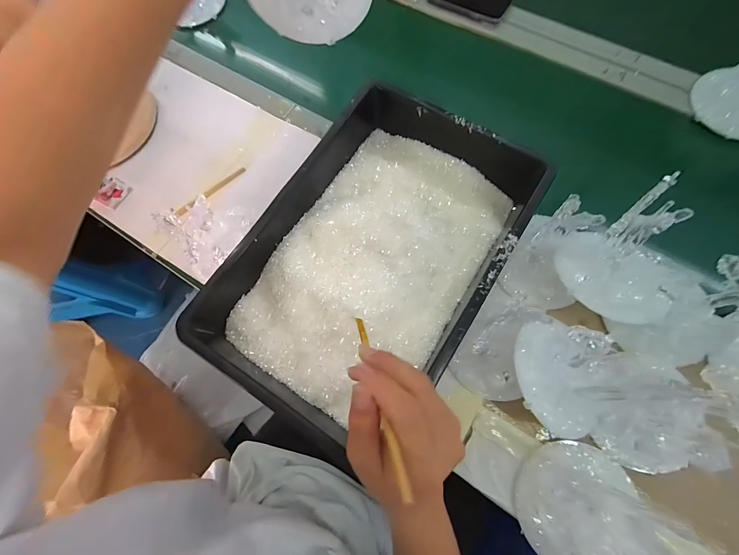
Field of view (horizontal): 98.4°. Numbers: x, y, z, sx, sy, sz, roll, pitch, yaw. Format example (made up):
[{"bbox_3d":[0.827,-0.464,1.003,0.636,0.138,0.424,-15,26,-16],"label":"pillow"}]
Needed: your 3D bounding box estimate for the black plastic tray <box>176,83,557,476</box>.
[{"bbox_3d":[0.008,-0.044,0.398,0.281,0.092,0.427,32,76,12],"label":"black plastic tray"}]

